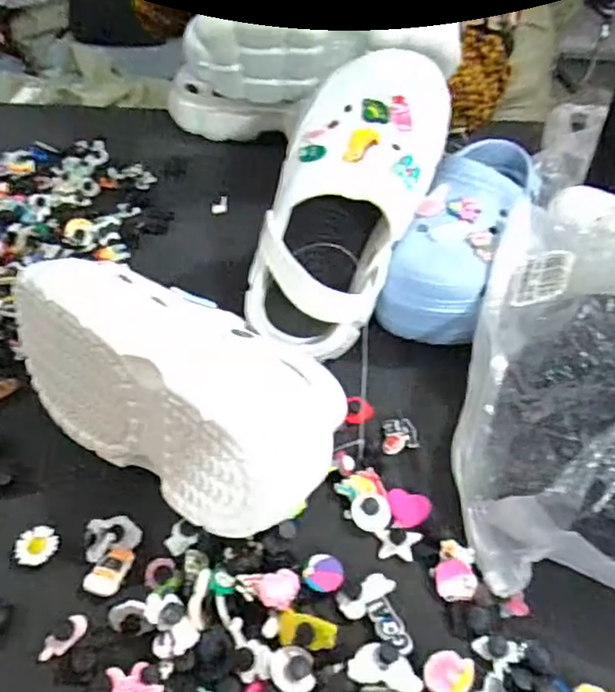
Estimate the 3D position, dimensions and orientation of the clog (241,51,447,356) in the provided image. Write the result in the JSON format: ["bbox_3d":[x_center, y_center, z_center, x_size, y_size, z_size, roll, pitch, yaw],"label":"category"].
[{"bbox_3d":[0.030,-0.112,0.470,0.111,0.085,0.235,22,89,20],"label":"clog"}]

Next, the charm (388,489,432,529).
[{"bbox_3d":[0.065,0.105,0.394,0.028,0.004,0.027,1,43,-1],"label":"charm"}]

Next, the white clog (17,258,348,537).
[{"bbox_3d":[-0.089,0.017,0.401,0.240,0.090,0.116,32,50,28],"label":"white clog"}]

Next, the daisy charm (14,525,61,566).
[{"bbox_3d":[-0.166,0.122,0.371,0.025,0.006,0.022,-22,48,-24],"label":"daisy charm"}]

